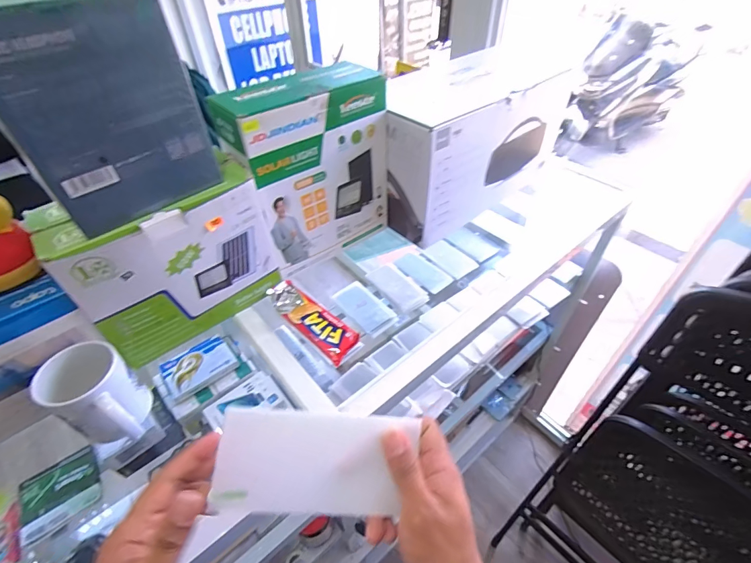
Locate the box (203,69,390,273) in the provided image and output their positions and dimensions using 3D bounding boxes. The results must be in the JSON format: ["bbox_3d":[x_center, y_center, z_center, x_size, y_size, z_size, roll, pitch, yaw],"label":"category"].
[{"bbox_3d":[-0.099,-0.173,0.607,0.239,0.263,0.084,-32,51,-27],"label":"box"}]

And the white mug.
[{"bbox_3d":[-0.316,0.132,0.439,0.097,0.095,0.080,16,47,18],"label":"white mug"}]

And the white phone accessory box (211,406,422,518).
[{"bbox_3d":[-0.046,0.145,0.304,0.151,0.008,0.077,8,78,-9],"label":"white phone accessory box"}]

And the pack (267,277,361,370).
[{"bbox_3d":[-0.099,0.059,0.579,0.056,0.032,0.181,-34,52,-28],"label":"pack"}]

